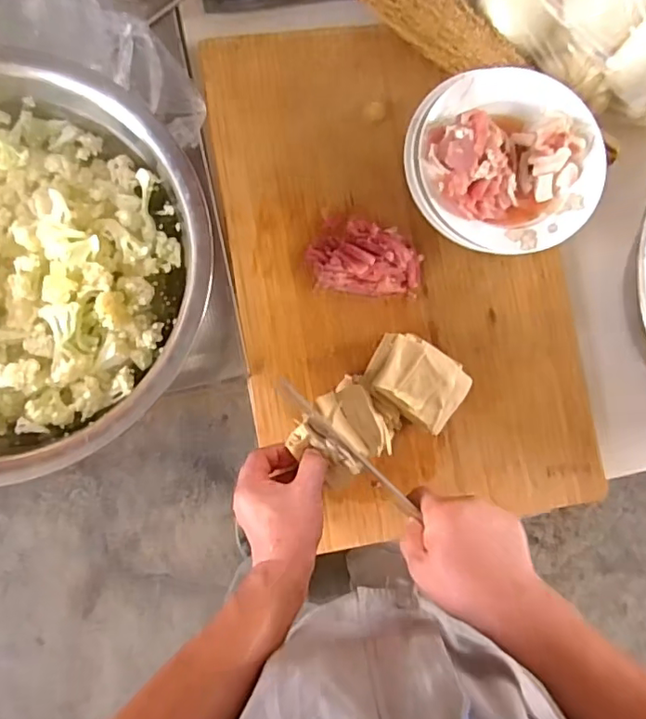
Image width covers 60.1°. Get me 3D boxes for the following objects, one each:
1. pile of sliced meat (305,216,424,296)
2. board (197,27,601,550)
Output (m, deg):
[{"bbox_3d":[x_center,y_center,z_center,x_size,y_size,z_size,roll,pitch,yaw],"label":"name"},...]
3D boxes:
[{"bbox_3d":[0.048,-0.112,0.612,0.123,0.029,0.077,9,83,-5],"label":"pile of sliced meat"},{"bbox_3d":[0.090,-0.103,0.637,0.373,0.016,0.577,-9,84,-7],"label":"board"}]

